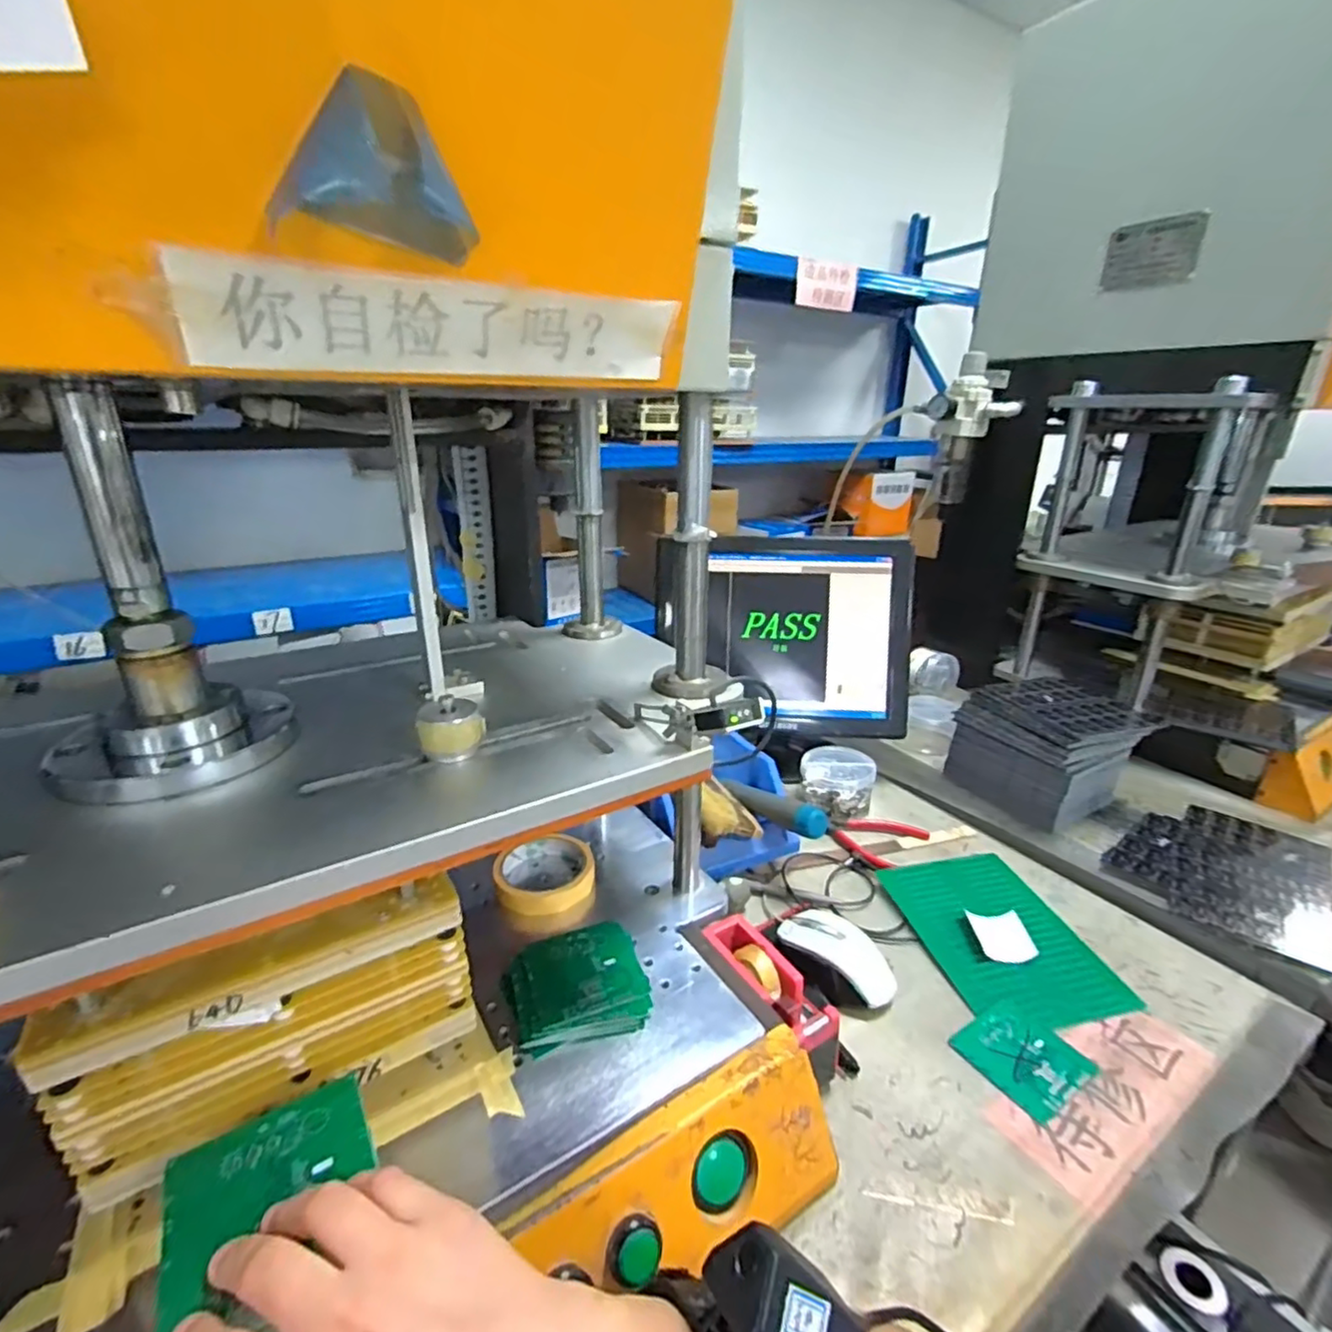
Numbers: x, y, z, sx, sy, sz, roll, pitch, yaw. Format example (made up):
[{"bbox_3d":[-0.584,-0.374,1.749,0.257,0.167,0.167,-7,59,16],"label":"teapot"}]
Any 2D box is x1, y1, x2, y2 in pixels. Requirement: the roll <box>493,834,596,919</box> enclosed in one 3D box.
[{"bbox_3d":[-0.115,0.194,0.615,0.091,0.028,0.098,1,22,0],"label":"roll"}]

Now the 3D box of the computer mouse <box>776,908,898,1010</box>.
[{"bbox_3d":[0.158,0.274,0.613,0.070,0.041,0.116,-12,25,-29],"label":"computer mouse"}]

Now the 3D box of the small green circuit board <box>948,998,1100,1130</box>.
[{"bbox_3d":[0.298,0.325,0.539,0.085,0.004,0.085,-13,26,-31],"label":"small green circuit board"}]

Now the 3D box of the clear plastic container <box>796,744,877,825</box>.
[{"bbox_3d":[0.234,0.159,0.888,0.099,0.056,0.099,8,23,17],"label":"clear plastic container"}]

